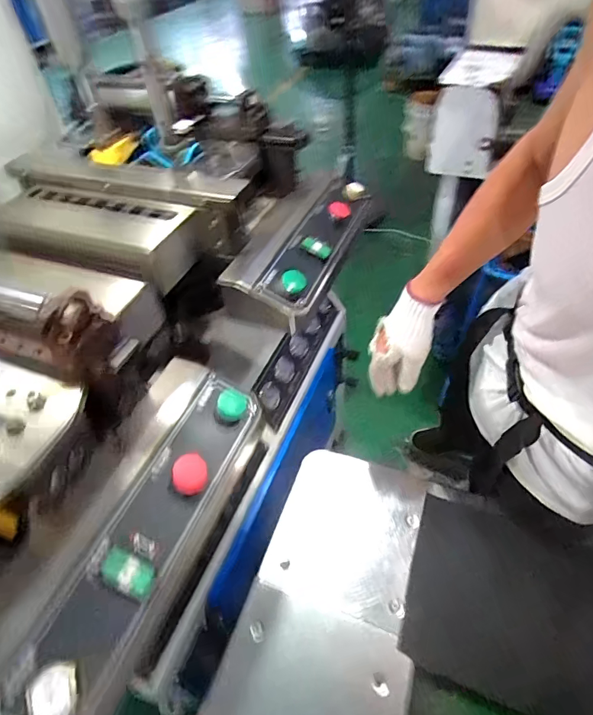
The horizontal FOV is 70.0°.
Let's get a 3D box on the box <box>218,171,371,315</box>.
[{"bbox_3d":[0.022,-0.243,0.806,0.151,0.069,0.423,13,50,18],"label":"box"}]

